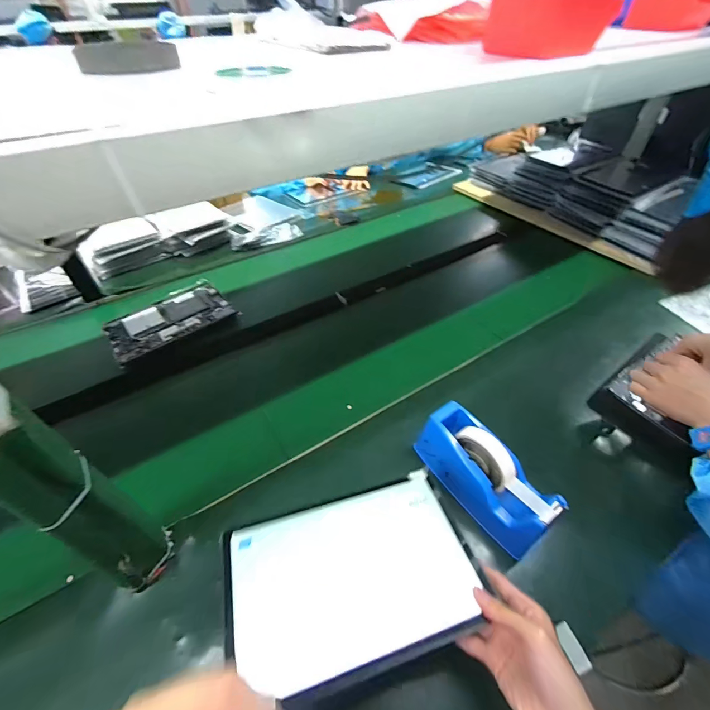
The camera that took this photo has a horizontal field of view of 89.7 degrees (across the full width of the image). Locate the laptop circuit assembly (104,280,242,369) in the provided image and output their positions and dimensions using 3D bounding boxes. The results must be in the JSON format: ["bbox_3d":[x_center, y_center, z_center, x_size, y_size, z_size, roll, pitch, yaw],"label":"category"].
[{"bbox_3d":[-0.419,-0.086,0.806,0.249,0.014,0.179,-31,53,-25],"label":"laptop circuit assembly"}]

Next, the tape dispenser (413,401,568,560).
[{"bbox_3d":[0.177,0.163,0.495,0.080,0.089,0.196,-31,53,-25],"label":"tape dispenser"}]

